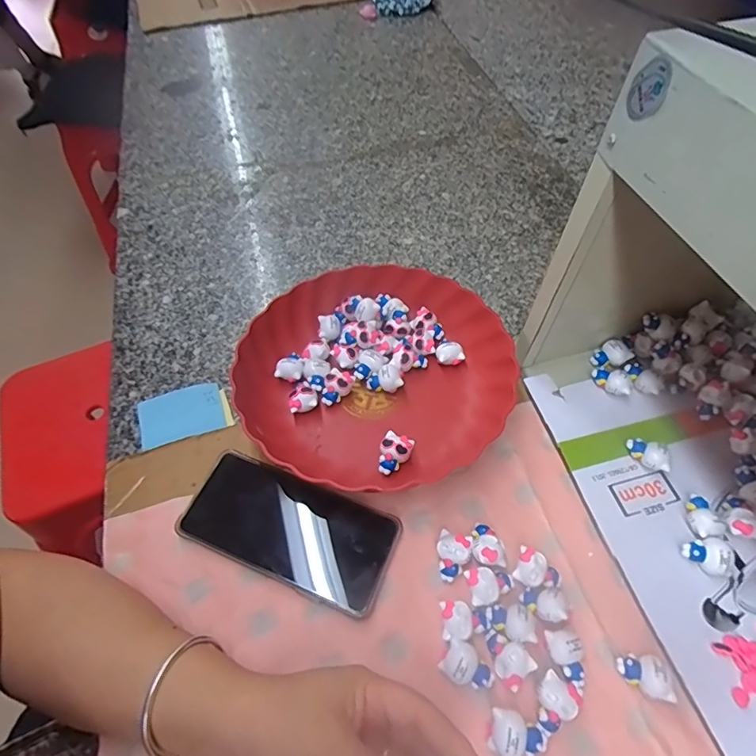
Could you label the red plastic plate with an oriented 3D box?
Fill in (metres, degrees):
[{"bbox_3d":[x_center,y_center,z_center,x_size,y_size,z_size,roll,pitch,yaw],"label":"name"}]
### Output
[{"bbox_3d":[-0.005,-0.013,0.442,0.236,0.048,0.228,0,55,1],"label":"red plastic plate"}]

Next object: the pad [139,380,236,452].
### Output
[{"bbox_3d":[-0.185,0.034,0.448,0.081,0.004,0.059,-19,57,-12],"label":"pad"}]

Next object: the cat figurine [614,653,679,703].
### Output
[{"bbox_3d":[0.182,0.202,0.318,0.035,0.018,0.024,11,56,9],"label":"cat figurine"}]

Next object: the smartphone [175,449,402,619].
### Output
[{"bbox_3d":[-0.070,0.117,0.369,0.163,0.012,0.077,20,68,9],"label":"smartphone"}]

